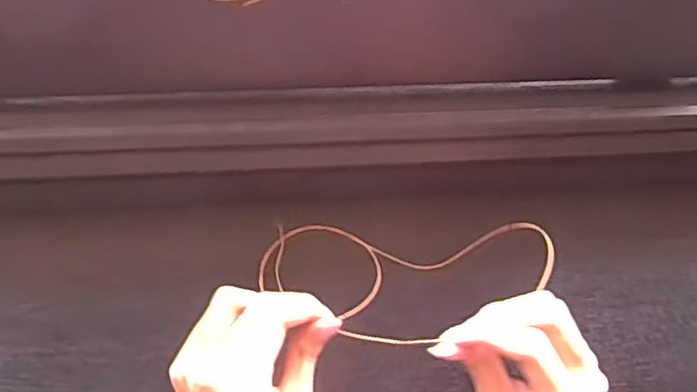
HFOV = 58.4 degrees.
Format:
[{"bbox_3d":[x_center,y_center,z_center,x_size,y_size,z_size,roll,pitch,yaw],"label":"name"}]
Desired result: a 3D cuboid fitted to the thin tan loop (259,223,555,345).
[{"bbox_3d":[0.033,0.058,0.394,0.186,0.027,0.091,-2,47,10],"label":"thin tan loop"}]

